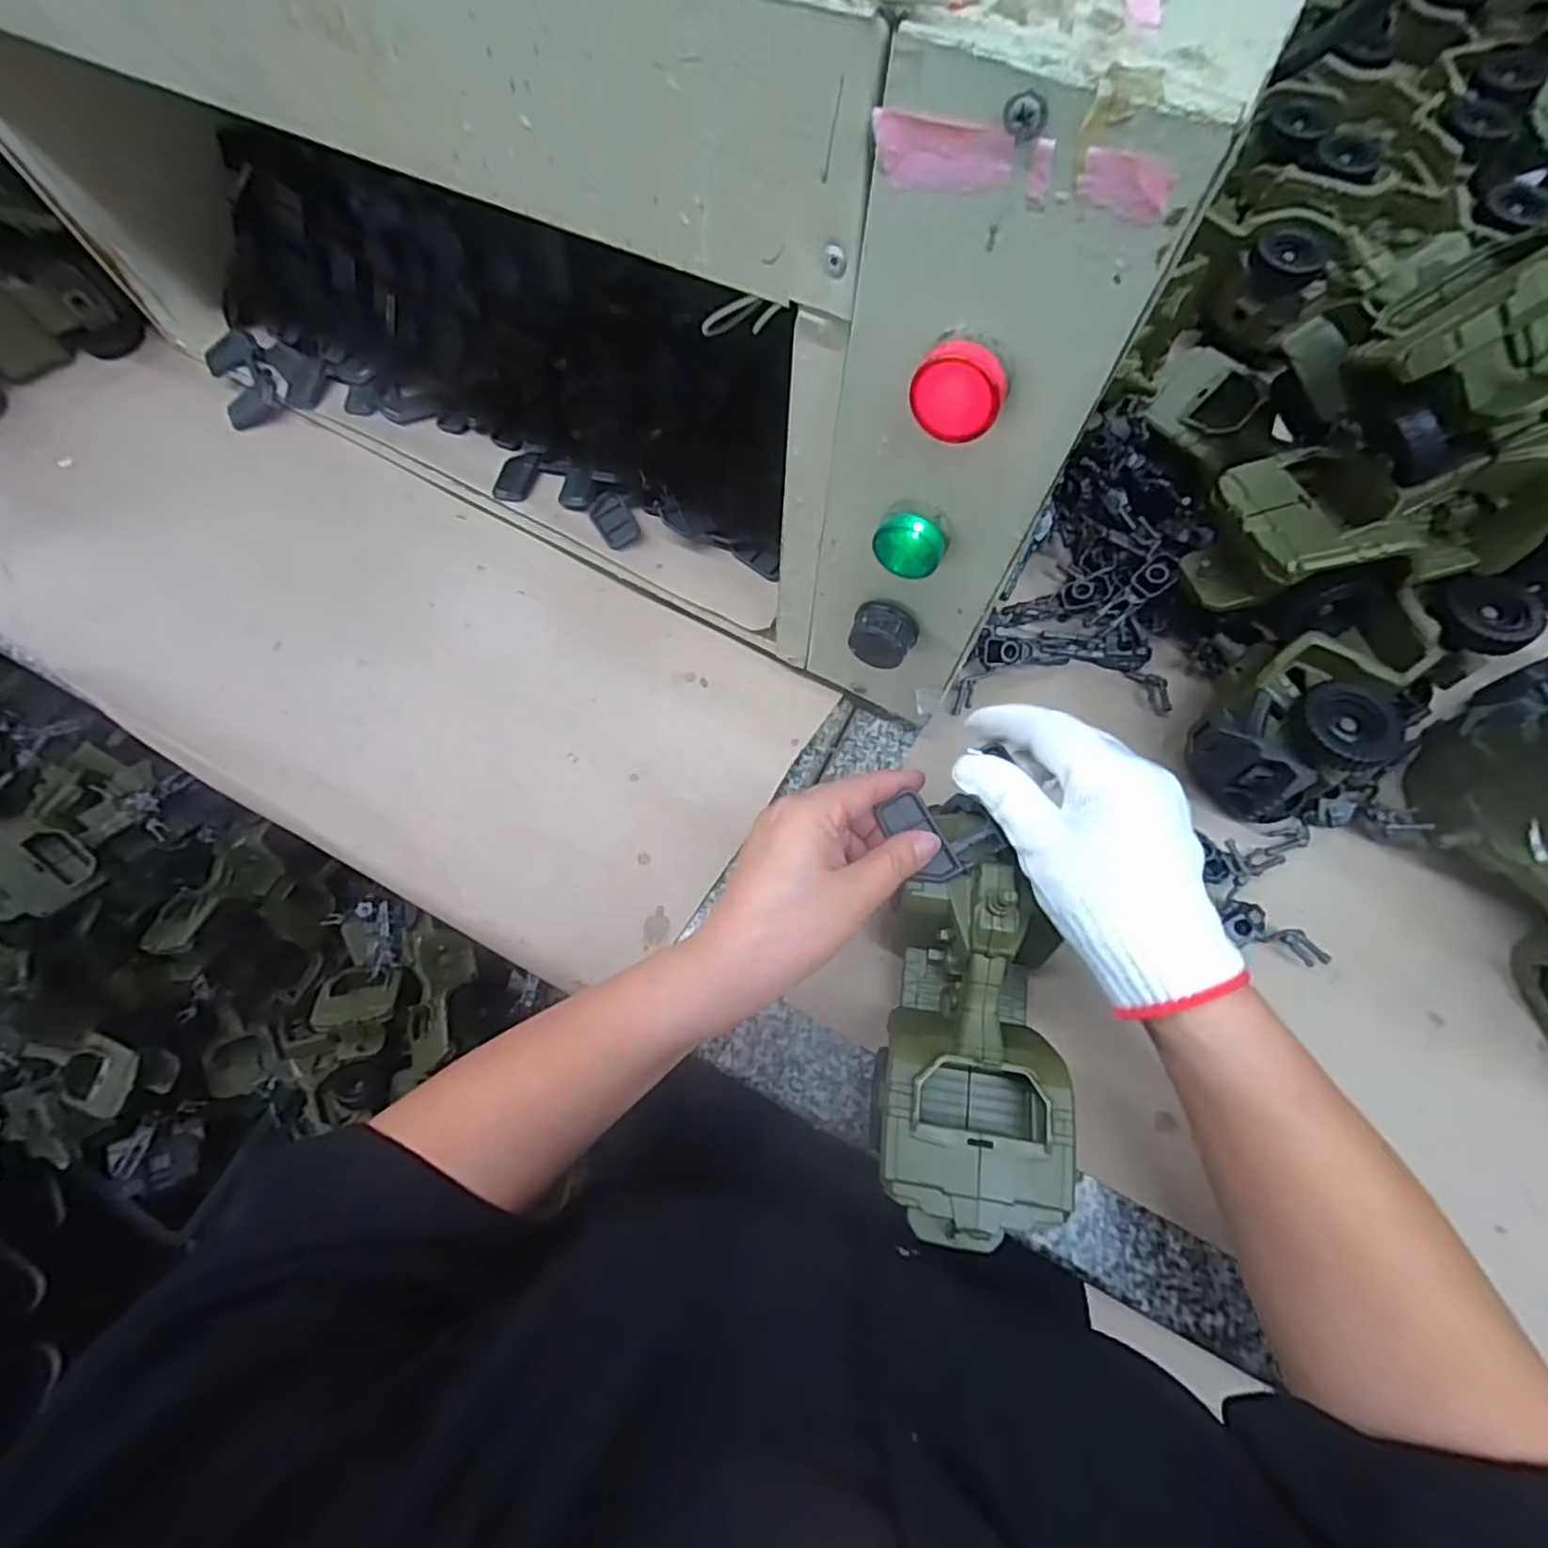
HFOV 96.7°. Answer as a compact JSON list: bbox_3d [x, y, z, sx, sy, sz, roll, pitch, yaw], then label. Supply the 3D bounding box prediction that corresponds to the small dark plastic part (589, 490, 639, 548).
[{"bbox_3d":[-0.103,-0.164,0.444,0.023,0.006,0.041,-30,71,-9],"label":"small dark plastic part"}]

